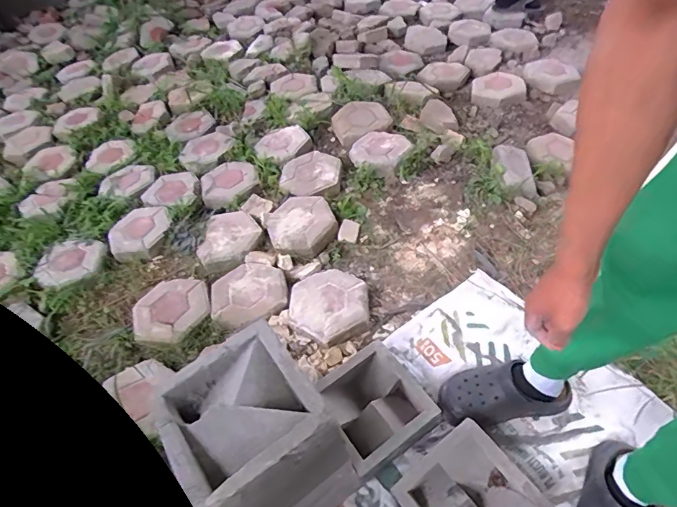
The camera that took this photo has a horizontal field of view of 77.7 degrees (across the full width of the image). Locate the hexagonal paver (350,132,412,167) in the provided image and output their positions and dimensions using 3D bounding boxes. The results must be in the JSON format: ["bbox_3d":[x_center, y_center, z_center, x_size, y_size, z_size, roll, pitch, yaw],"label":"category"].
[{"bbox_3d":[0.135,-0.348,1.414,0.185,0.048,0.207,24,56,21],"label":"hexagonal paver"}]

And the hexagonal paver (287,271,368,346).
[{"bbox_3d":[-0.022,0.131,1.056,0.191,0.045,0.204,-1,50,2],"label":"hexagonal paver"}]

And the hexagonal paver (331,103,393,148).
[{"bbox_3d":[0.080,-0.485,1.537,0.237,0.040,0.191,-34,56,-22],"label":"hexagonal paver"}]

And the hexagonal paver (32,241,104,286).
[{"bbox_3d":[-0.753,0.022,1.169,0.170,0.026,0.159,0,51,4],"label":"hexagonal paver"}]

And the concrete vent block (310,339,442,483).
[{"bbox_3d":[0.068,0.317,0.878,0.201,0.095,0.203,-30,55,-20],"label":"concrete vent block"}]

